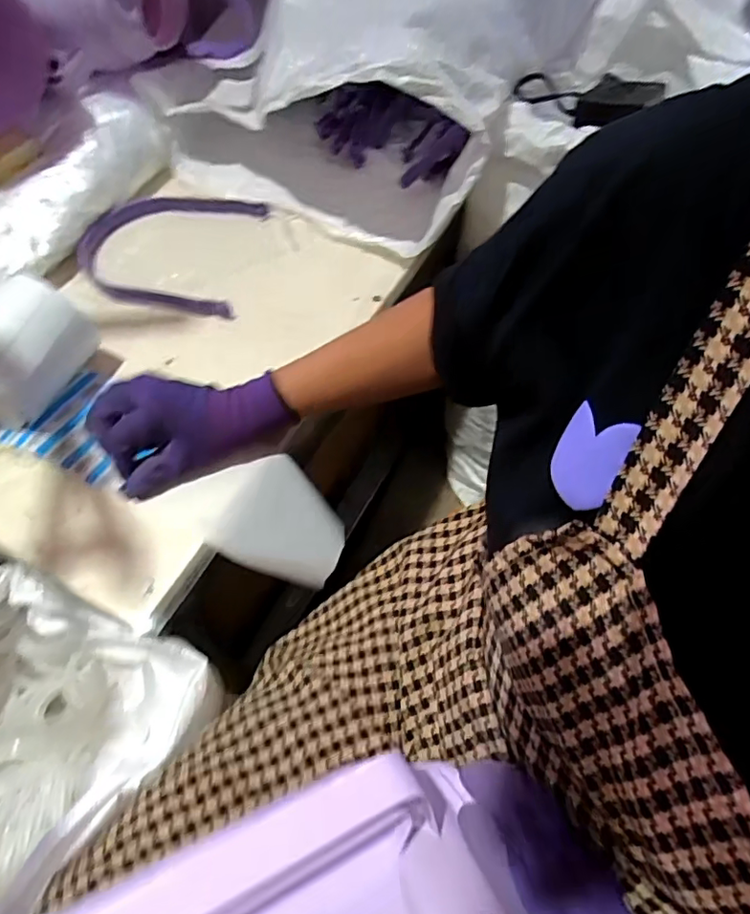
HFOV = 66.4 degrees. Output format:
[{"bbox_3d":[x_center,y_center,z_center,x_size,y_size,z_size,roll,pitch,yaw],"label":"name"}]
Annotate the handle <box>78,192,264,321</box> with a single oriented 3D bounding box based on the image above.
[{"bbox_3d":[-0.246,-0.257,0.693,0.202,0.024,0.213,1,60,-1],"label":"handle"}]

